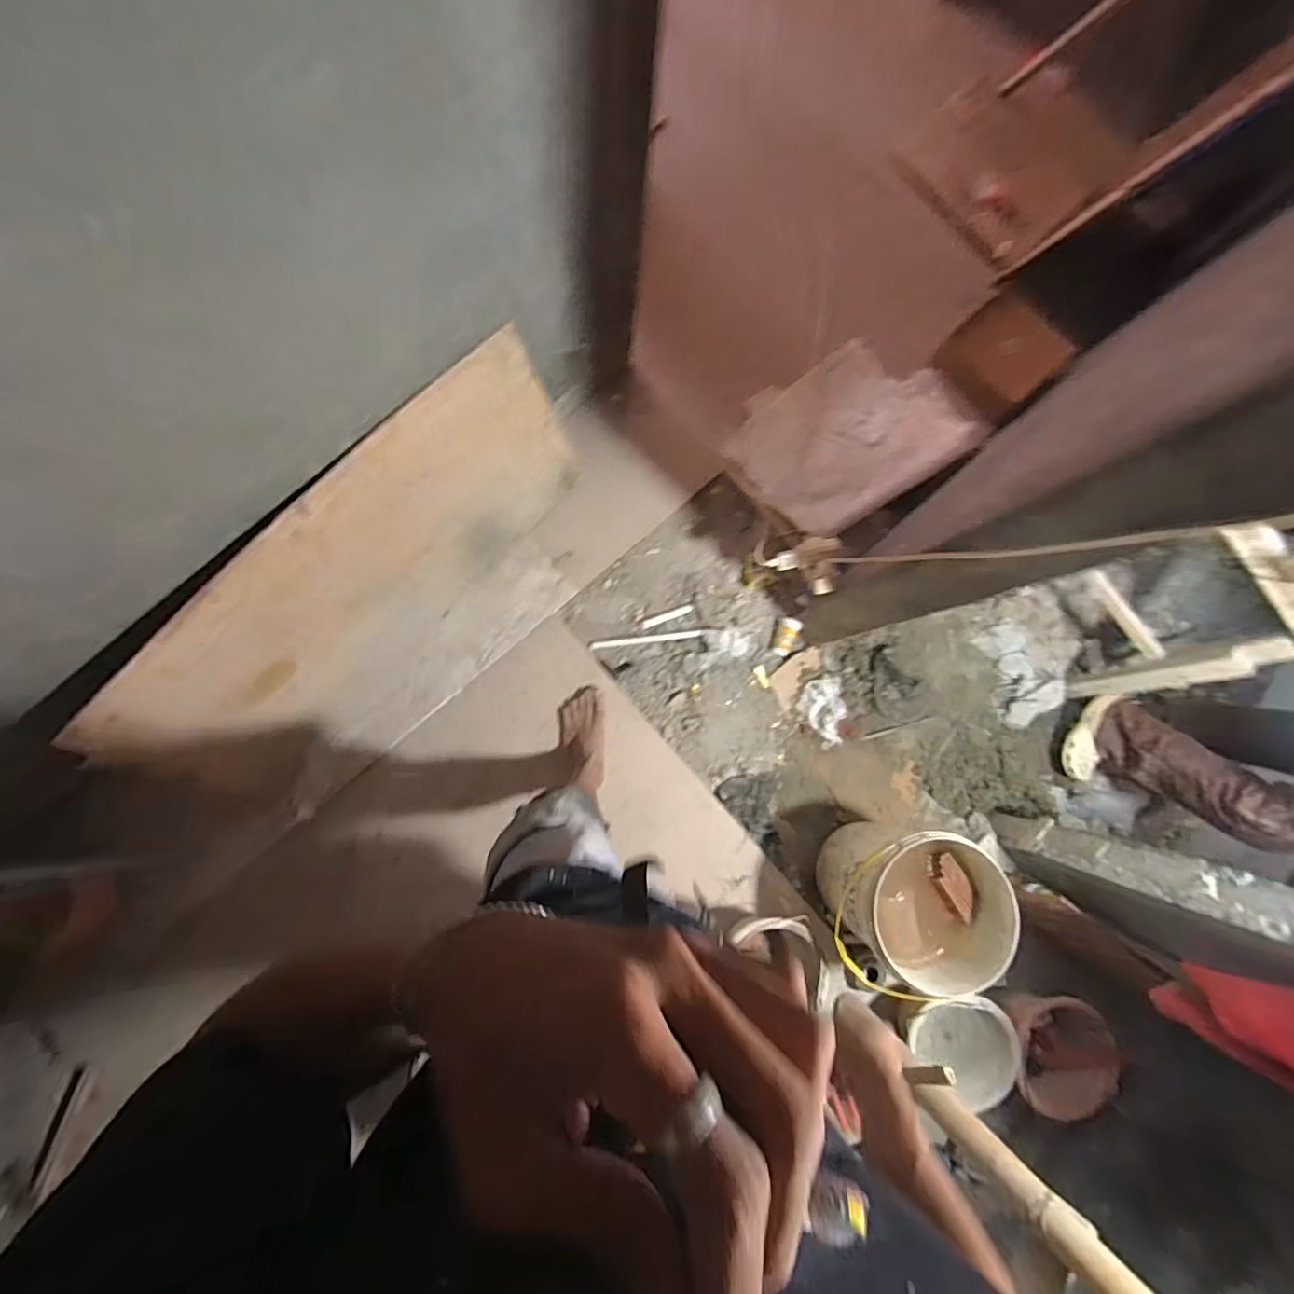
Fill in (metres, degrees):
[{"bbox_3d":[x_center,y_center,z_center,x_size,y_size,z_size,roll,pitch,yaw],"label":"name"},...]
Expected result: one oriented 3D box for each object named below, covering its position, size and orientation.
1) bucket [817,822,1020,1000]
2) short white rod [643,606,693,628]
[{"bbox_3d":[0.579,0.556,1.274,0.300,0.316,0.293,0,88,-5],"label":"bucket"},{"bbox_3d":[0.056,-0.081,1.502,0.134,0.014,0.022,-21,90,-6],"label":"short white rod"}]

